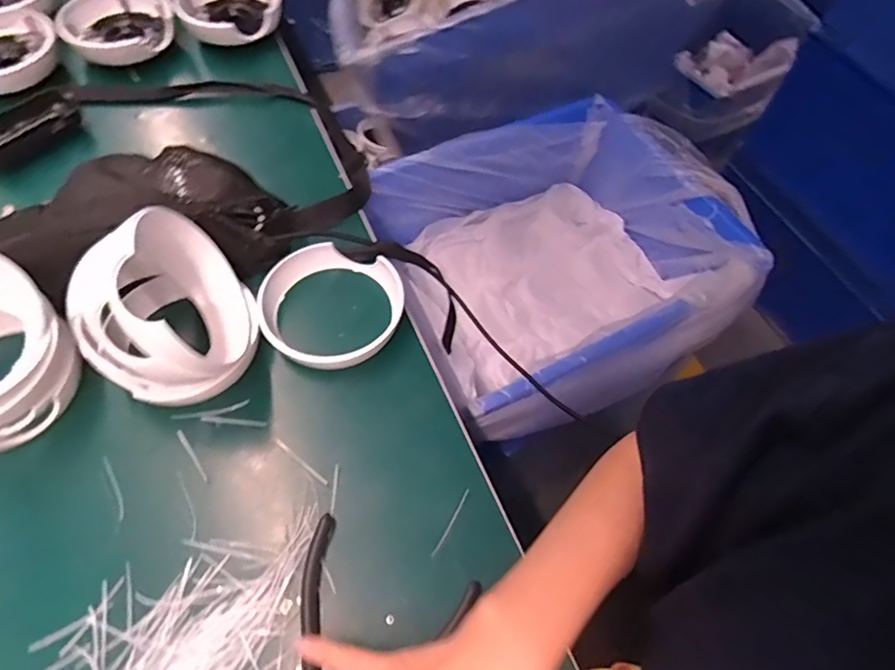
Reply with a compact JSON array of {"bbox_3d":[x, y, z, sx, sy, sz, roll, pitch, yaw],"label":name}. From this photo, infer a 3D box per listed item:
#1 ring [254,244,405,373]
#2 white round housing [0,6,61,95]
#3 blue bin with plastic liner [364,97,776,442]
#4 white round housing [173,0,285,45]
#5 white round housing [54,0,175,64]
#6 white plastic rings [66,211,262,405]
[{"bbox_3d":[-0.097,-0.025,0.448,0.118,0.027,0.112,1,60,-2],"label":"ring"},{"bbox_3d":[-0.491,-0.312,0.587,0.112,0.041,0.112,1,60,-2],"label":"white round housing"},{"bbox_3d":[0.173,-0.104,0.837,0.525,0.207,0.438,-21,63,-14],"label":"blue bin with plastic liner"},{"bbox_3d":[-0.256,-0.396,0.643,0.118,0.047,0.117,1,60,-2],"label":"white round housing"},{"bbox_3d":[-0.379,-0.356,0.620,0.116,0.044,0.116,1,60,-2],"label":"white round housing"},{"bbox_3d":[-0.202,-0.020,0.385,0.109,0.123,0.132,-30,65,-18],"label":"white plastic rings"}]

